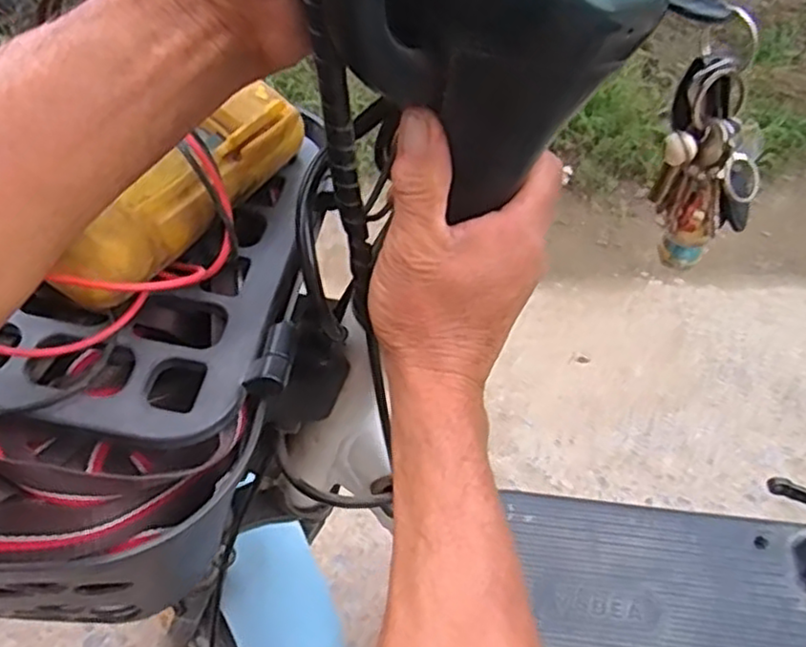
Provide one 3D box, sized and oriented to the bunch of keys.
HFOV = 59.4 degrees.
[{"bbox_3d":[0.148,-0.077,0.340,0.046,0.114,0.026,14,38,15],"label":"bunch of keys"}]

